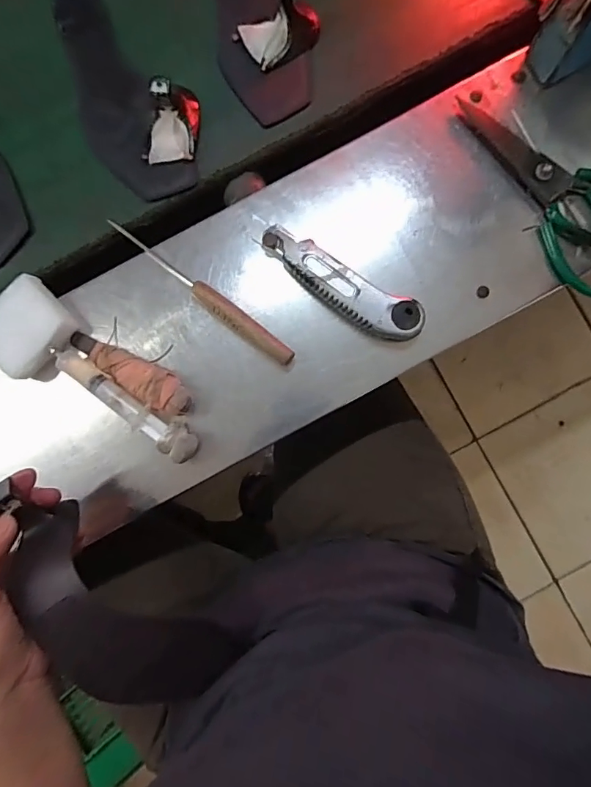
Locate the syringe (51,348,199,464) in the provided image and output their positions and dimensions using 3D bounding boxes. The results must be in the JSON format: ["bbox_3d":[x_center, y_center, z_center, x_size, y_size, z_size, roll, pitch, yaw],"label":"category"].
[{"bbox_3d":[-0.136,0.008,0.377,0.134,0.023,0.026,35,86,3],"label":"syringe"}]

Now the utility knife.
[{"bbox_3d":[0.036,-0.088,0.384,0.147,0.019,0.039,31,86,3],"label":"utility knife"}]

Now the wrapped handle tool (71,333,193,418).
[{"bbox_3d":[-0.135,-0.018,0.376,0.116,0.026,0.031,30,86,3],"label":"wrapped handle tool"}]

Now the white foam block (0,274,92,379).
[{"bbox_3d":[-0.218,-0.051,0.379,0.068,0.032,0.059,-44,86,-3],"label":"white foam block"}]

